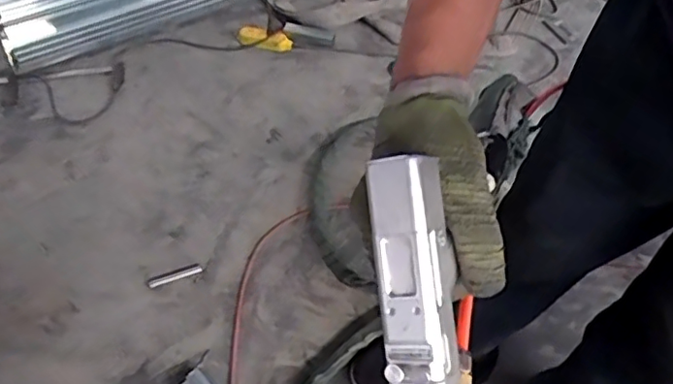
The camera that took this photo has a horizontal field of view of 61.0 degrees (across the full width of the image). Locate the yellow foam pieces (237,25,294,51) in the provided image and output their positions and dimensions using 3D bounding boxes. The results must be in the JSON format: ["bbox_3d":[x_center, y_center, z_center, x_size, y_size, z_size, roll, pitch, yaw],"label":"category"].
[{"bbox_3d":[-0.226,-0.487,1.823,0.170,0.039,0.070,8,53,-17],"label":"yellow foam pieces"}]

